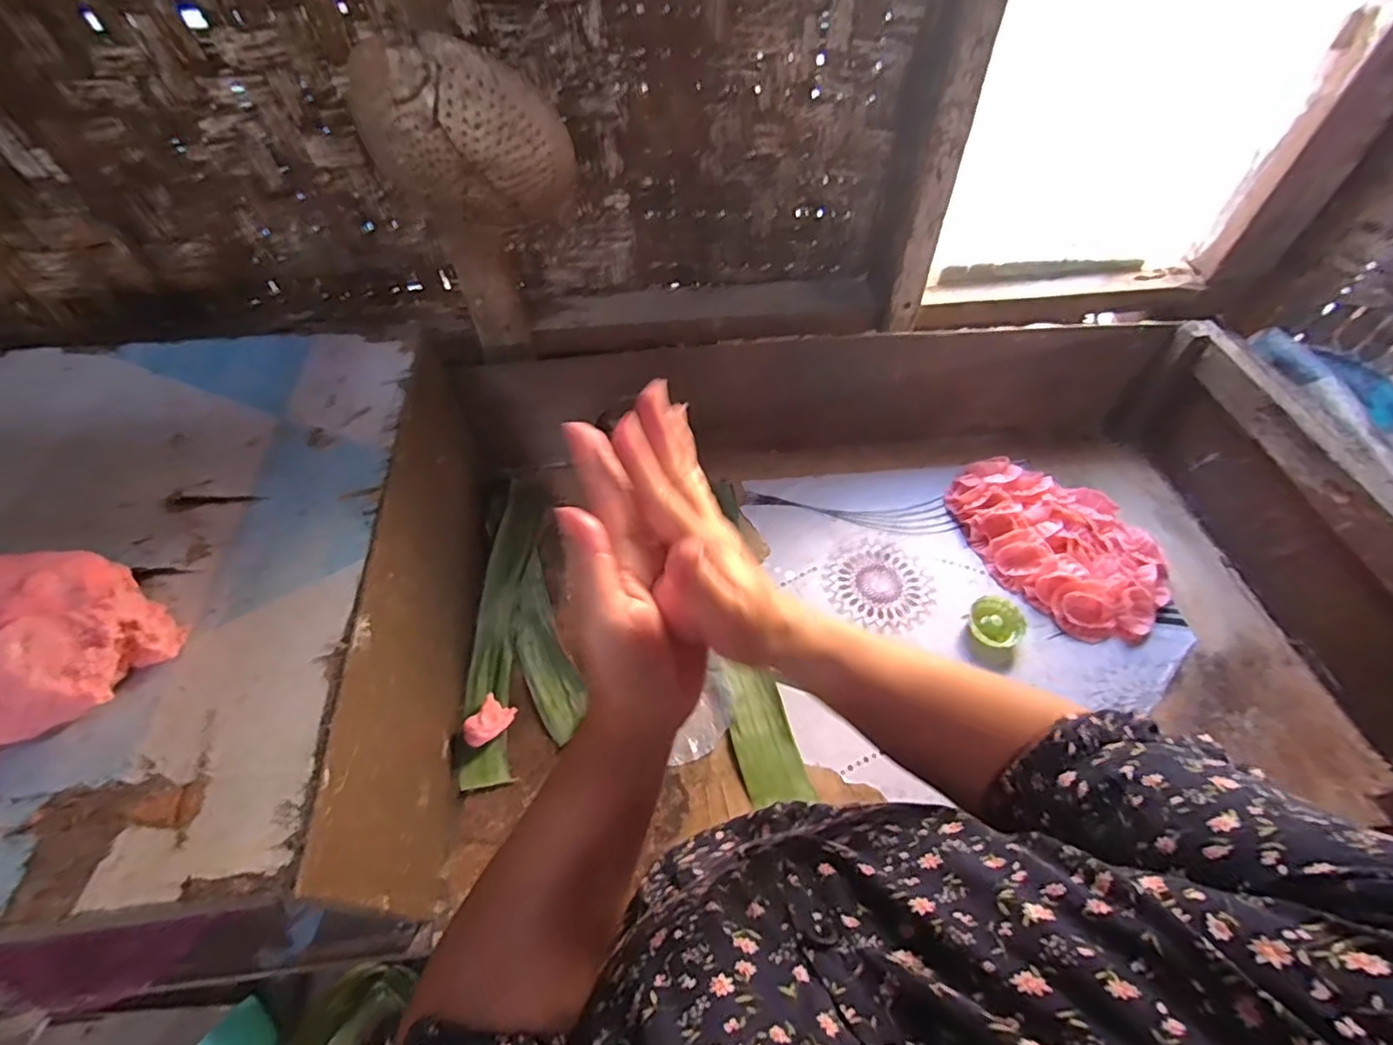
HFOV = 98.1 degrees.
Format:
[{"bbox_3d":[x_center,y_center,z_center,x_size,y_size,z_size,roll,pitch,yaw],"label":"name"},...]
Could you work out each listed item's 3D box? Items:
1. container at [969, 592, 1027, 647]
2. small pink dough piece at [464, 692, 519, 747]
[{"bbox_3d":[0.344,0.115,0.694,0.061,0.024,0.058,0,54,0],"label":"container"},{"bbox_3d":[-0.215,0.207,0.627,0.038,0.030,0.053,18,56,13],"label":"small pink dough piece"}]

